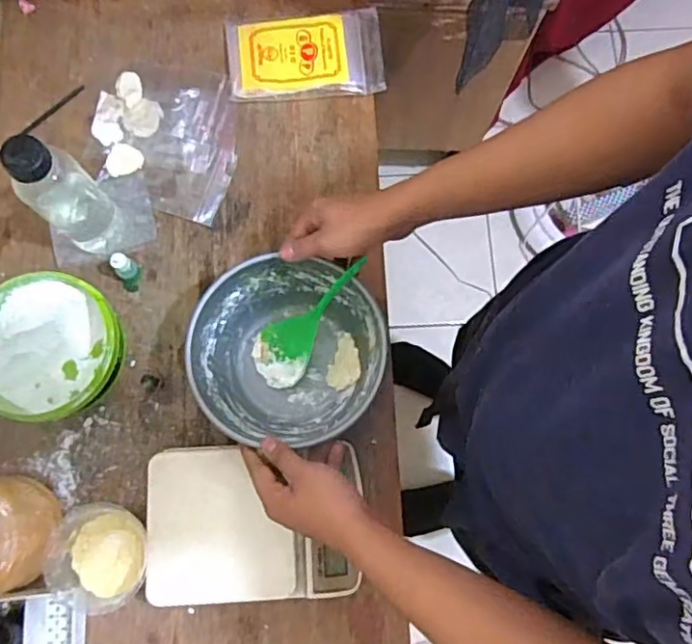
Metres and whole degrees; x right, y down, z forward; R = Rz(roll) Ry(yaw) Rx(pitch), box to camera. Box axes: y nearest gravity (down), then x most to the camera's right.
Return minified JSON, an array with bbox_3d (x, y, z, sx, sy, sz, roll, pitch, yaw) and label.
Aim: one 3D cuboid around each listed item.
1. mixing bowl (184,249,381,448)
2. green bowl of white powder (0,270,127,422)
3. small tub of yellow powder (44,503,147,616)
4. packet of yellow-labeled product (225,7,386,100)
[{"bbox_3d":[-0.061,0.037,0.651,0.187,0.110,0.179,1,73,-2],"label":"mixing bowl"},{"bbox_3d":[-0.324,0.029,0.661,0.153,0.060,0.152,0,77,-1],"label":"green bowl of white powder"},{"bbox_3d":[-0.248,0.241,0.625,0.094,0.053,0.098,0,77,-1],"label":"small tub of yellow powder"},{"bbox_3d":[-0.052,-0.345,0.774,0.196,0.019,0.115,-3,77,-2],"label":"packet of yellow-labeled product"}]

